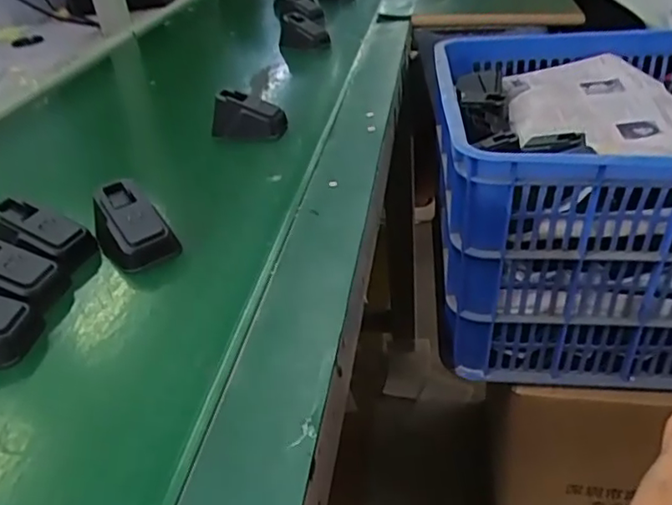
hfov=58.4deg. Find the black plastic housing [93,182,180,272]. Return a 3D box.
[{"bbox_3d":[-0.142,-0.020,0.418,0.044,0.039,0.060,-23,38,-23],"label":"black plastic housing"}]

